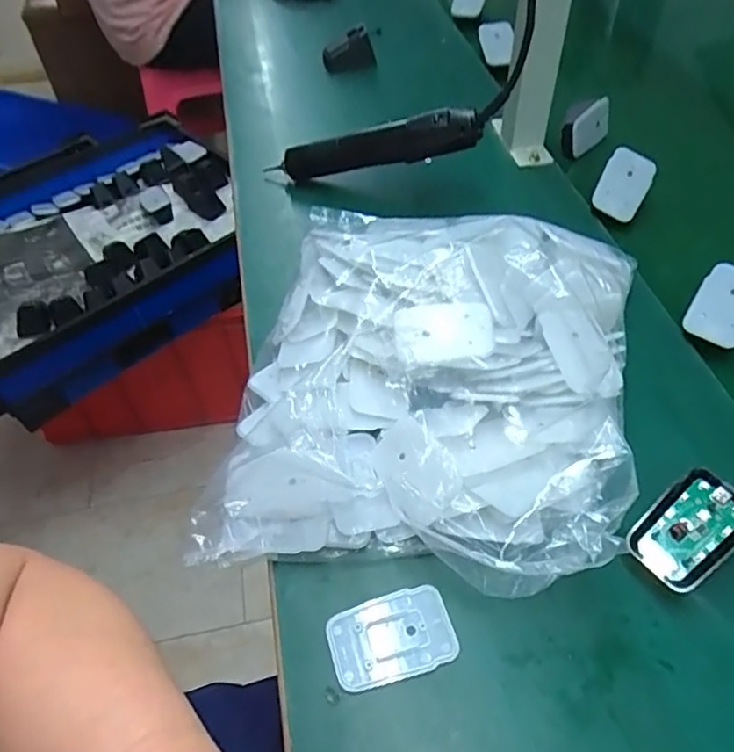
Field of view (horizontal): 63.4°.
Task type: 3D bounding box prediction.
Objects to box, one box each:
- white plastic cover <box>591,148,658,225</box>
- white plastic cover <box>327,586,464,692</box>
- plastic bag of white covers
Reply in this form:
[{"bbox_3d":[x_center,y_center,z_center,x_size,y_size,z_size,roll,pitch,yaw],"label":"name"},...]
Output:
[{"bbox_3d":[0.248,-0.183,0.574,0.045,0.010,0.063,25,97,-2],"label":"white plastic cover"},{"bbox_3d":[0.014,0.149,0.339,0.069,0.004,0.045,-14,50,-8],"label":"white plastic cover"},{"bbox_3d":[0.049,-0.017,0.426,0.256,0.078,0.308,6,51,9],"label":"plastic bag of white covers"}]

